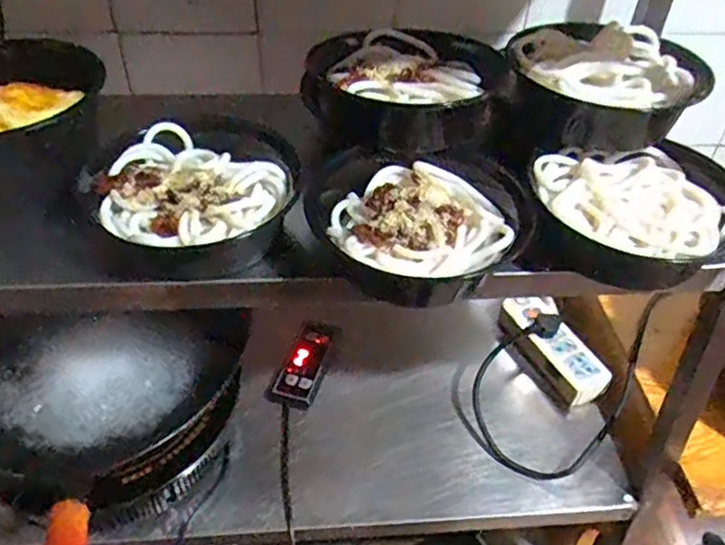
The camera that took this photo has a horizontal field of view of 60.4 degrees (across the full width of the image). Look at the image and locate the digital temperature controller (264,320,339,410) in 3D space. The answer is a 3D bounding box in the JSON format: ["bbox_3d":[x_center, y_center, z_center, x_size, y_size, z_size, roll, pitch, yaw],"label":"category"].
[{"bbox_3d":[-0.074,0.111,0.785,0.059,0.028,0.124,14,44,12],"label":"digital temperature controller"}]

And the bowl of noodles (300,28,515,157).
[{"bbox_3d":[0.037,-0.159,0.536,0.169,0.058,0.149,22,46,19],"label":"bowl of noodles"}]

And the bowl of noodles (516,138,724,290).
[{"bbox_3d":[0.211,-0.041,0.494,0.156,0.056,0.159,2,43,-1],"label":"bowl of noodles"}]

